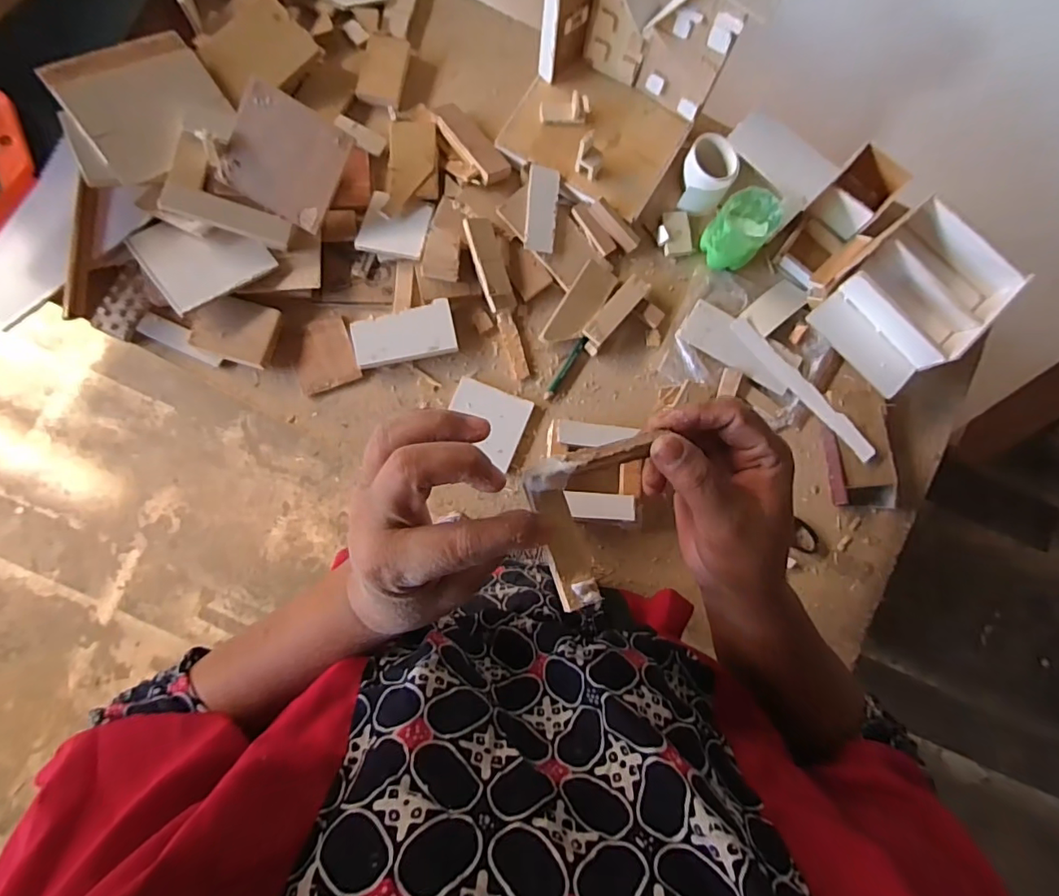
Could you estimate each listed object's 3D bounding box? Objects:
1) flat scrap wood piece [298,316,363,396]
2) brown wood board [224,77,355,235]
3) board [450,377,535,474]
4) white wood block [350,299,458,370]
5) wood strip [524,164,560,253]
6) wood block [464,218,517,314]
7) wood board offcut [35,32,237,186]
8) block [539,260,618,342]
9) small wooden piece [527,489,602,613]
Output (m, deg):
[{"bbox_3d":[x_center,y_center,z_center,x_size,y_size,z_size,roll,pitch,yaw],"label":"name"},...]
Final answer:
[{"bbox_3d":[-0.210,-0.096,0.545,0.059,0.008,0.070,-19,83,-5],"label":"flat scrap wood piece"},{"bbox_3d":[-0.236,-0.280,0.515,0.098,0.010,0.100,25,103,-19],"label":"brown wood board"},{"bbox_3d":[-0.045,-0.027,0.551,0.079,0.009,0.071,22,81,1],"label":"board"},{"bbox_3d":[-0.129,-0.117,0.547,0.101,0.017,0.054,-12,82,-4],"label":"white wood block"},{"bbox_3d":[0.013,-0.253,0.564,0.032,0.013,0.091,5,81,-2],"label":"wood strip"},{"bbox_3d":[-0.040,-0.190,0.549,0.030,0.019,0.094,-19,100,-5],"label":"wood block"},{"bbox_3d":[-0.365,-0.332,0.512,0.131,0.017,0.117,-38,99,-21],"label":"wood board offcut"},{"bbox_3d":[0.052,-0.148,0.556,0.038,0.013,0.098,34,82,2],"label":"block"},{"bbox_3d":[0.017,0.046,0.250,0.019,0.004,0.057,-11,74,-21],"label":"small wooden piece"}]

